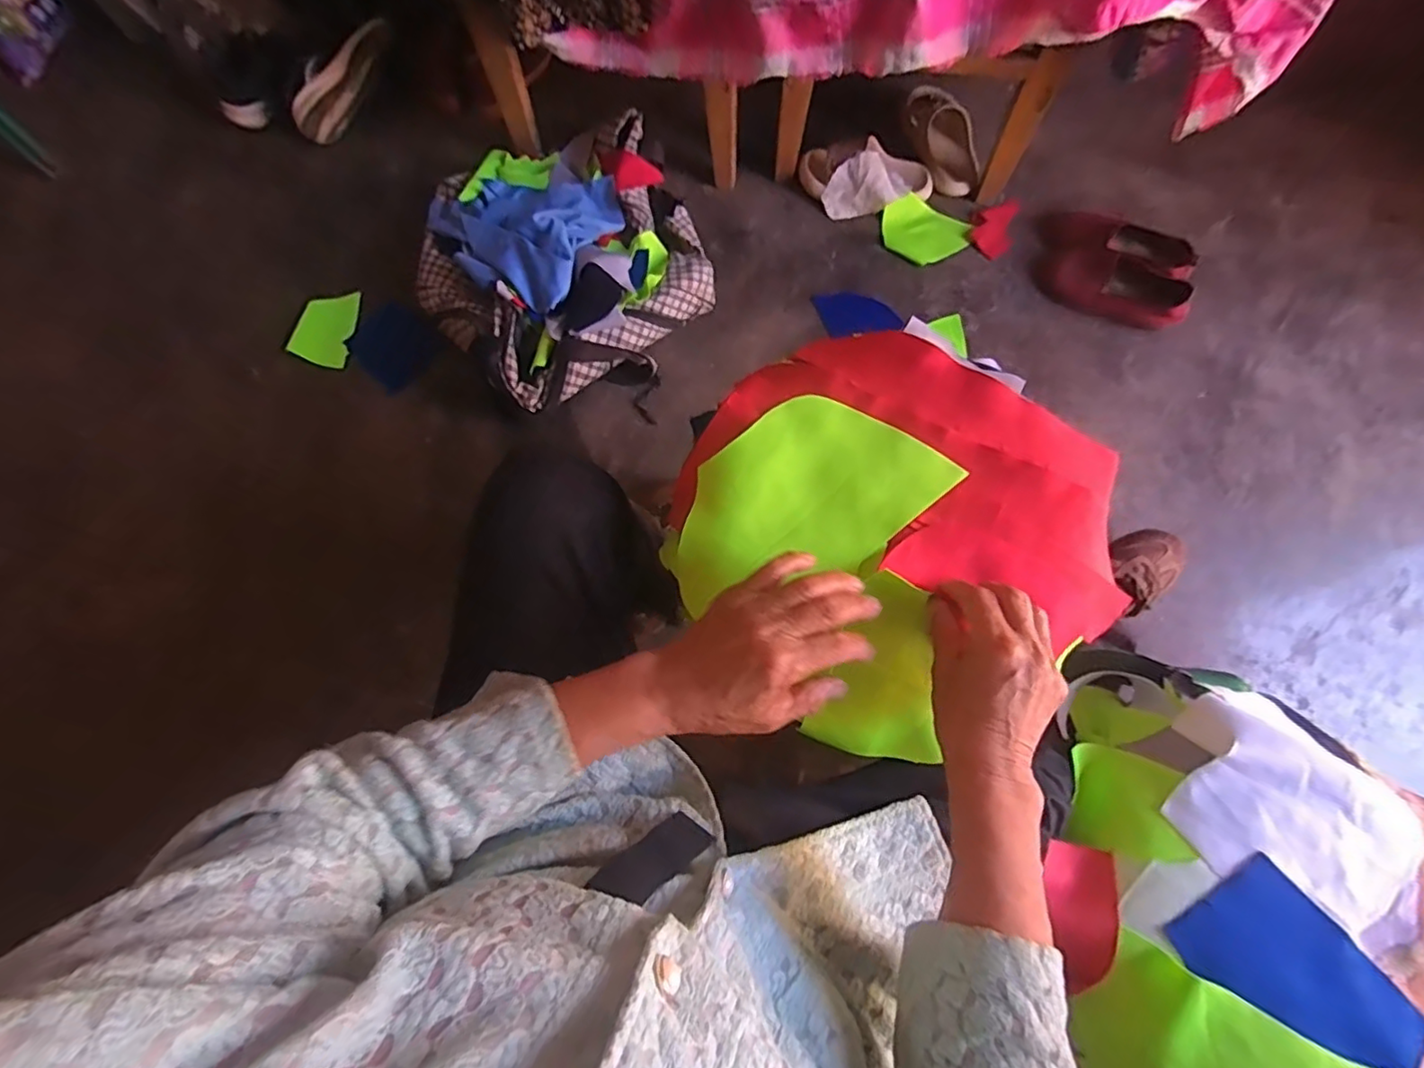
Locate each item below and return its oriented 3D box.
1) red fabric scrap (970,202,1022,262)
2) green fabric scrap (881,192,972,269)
[{"bbox_3d":[0.482,-0.522,1.025,0.065,0.022,0.106,13,79,2],"label":"red fabric scrap"},{"bbox_3d":[0.363,-0.520,1.034,0.141,0.013,0.106,34,80,6],"label":"green fabric scrap"}]

